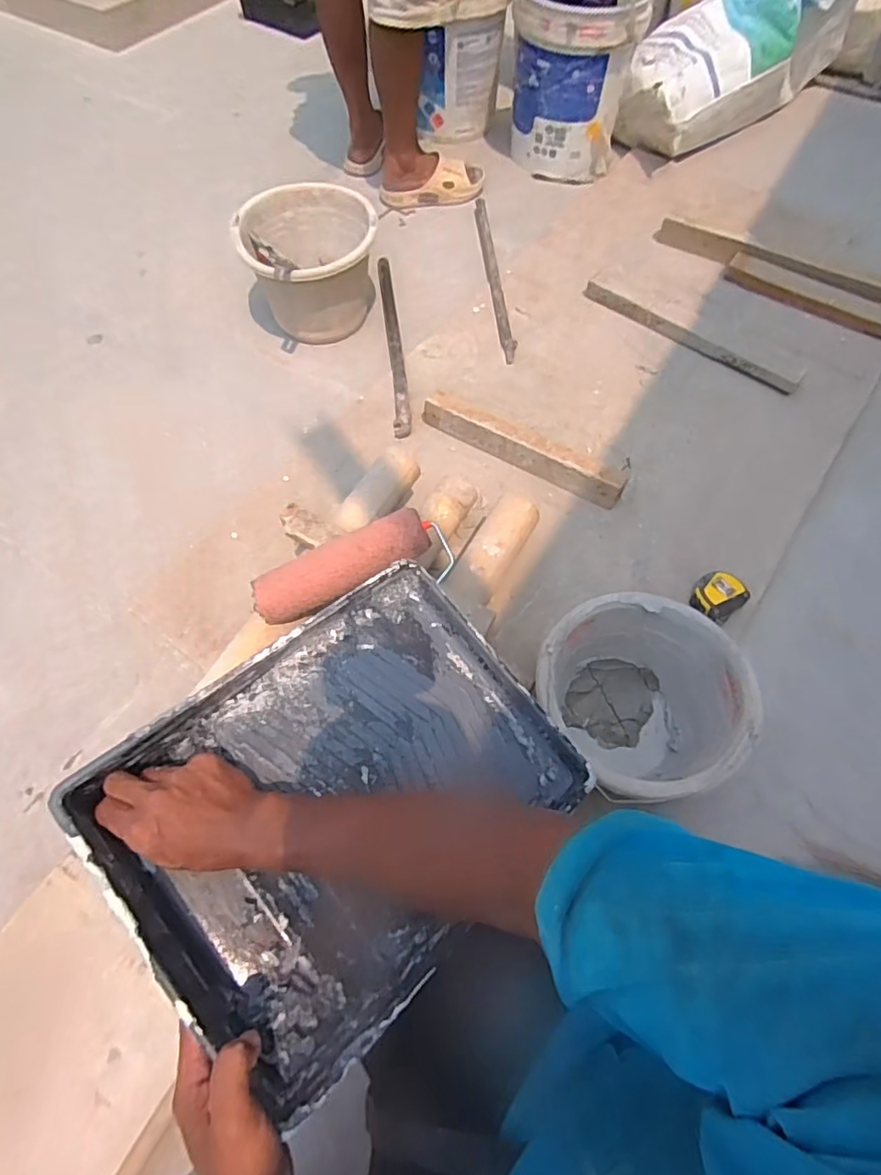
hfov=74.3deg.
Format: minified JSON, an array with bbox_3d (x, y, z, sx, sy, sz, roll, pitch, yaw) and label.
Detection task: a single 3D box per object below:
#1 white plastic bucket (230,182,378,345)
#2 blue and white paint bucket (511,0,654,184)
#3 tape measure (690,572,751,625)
[{"bbox_3d":[-0.257,-0.645,1.166,0.249,0.176,0.252,0,64,0],"label":"white plastic bucket"},{"bbox_3d":[0.316,-1.273,1.373,0.292,0.395,0.307,6,63,3],"label":"blue and white paint bucket"},{"bbox_3d":[0.431,0.013,0.904,0.074,0.033,0.070,-37,69,-17],"label":"tape measure"}]

